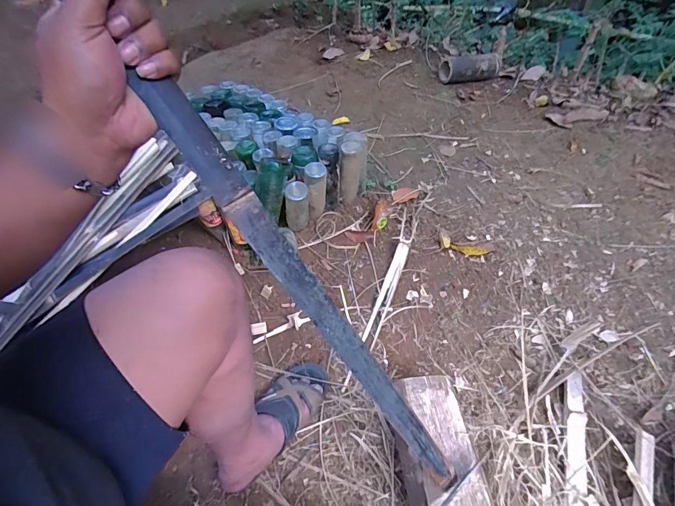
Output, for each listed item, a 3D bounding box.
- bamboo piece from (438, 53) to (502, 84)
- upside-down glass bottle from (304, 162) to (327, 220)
[{"bbox_3d":[0.606,-0.830,1.714,0.301,0.077,0.102,-10,49,-4],"label":"bamboo piece"},{"bbox_3d":[-0.056,-0.168,1.038,0.058,0.144,0.057,-6,50,-3],"label":"upside-down glass bottle"}]

